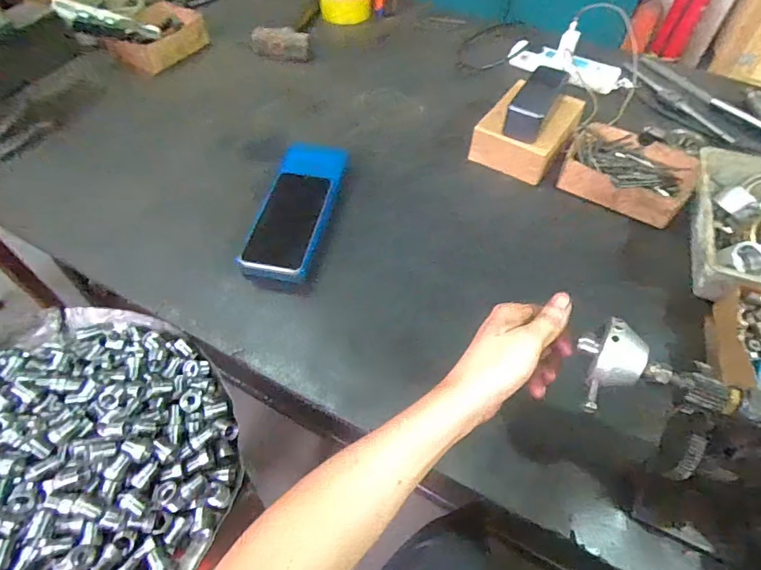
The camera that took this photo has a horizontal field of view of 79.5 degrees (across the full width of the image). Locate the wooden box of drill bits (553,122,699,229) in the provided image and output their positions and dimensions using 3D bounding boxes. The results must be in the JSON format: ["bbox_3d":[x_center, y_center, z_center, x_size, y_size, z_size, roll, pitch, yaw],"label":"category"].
[{"bbox_3d":[0.370,-0.166,0.690,0.176,0.055,0.138,28,56,18],"label":"wooden box of drill bits"}]

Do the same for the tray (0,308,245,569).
[{"bbox_3d":[-0.342,0.174,0.439,0.362,0.065,0.369,1,52,-1],"label":"tray"}]

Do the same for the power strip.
[{"bbox_3d":[0.359,-0.424,0.886,0.198,0.033,0.060,22,55,15],"label":"power strip"}]

